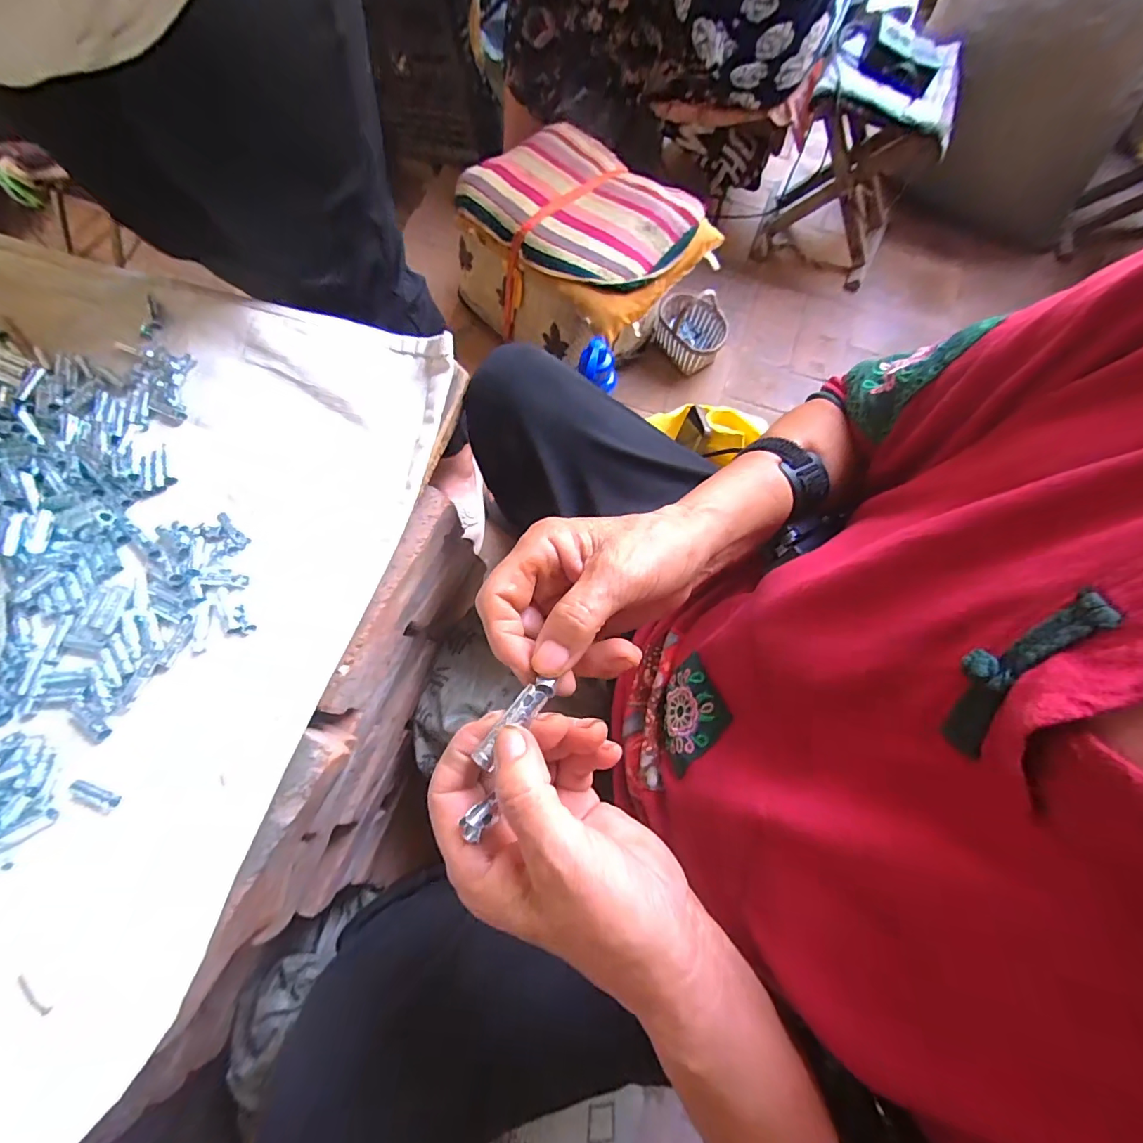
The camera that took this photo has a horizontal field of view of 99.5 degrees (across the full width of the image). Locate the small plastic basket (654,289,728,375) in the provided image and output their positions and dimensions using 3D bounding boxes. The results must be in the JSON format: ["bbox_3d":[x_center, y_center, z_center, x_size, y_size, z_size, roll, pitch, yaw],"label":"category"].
[{"bbox_3d":[0.252,-0.517,1.041,0.153,0.119,0.122,28,73,9],"label":"small plastic basket"}]

